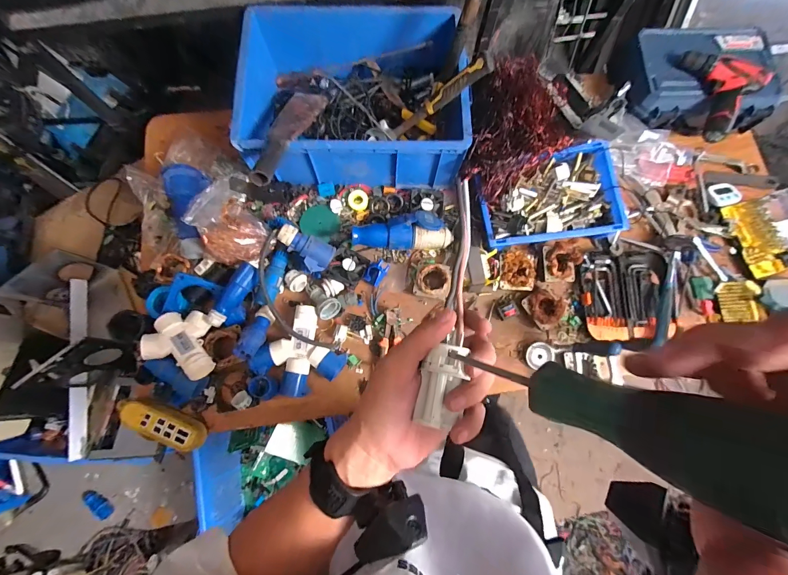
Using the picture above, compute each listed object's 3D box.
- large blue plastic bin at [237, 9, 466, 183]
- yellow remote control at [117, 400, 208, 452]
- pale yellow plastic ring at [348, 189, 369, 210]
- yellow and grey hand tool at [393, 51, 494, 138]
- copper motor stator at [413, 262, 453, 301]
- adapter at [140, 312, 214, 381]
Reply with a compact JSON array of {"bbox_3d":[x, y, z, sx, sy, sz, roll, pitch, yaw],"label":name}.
[{"bbox_3d":[-0.088,-0.437,0.787,0.478,0.176,0.435,-2,76,-2],"label":"large blue plastic bin"},{"bbox_3d":[-0.485,0.287,0.702,0.179,0.032,0.071,19,76,3],"label":"yellow remote control"},{"bbox_3d":[-0.086,-0.211,0.815,0.048,0.007,0.048,-1,96,-8],"label":"pale yellow plastic ring"},{"bbox_3d":[0.097,-0.403,0.729,0.036,0.260,0.038,10,72,-41],"label":"yellow and grey hand tool"},{"bbox_3d":[0.090,-0.013,0.778,0.083,0.052,0.081,15,76,2],"label":"copper motor stator"},{"bbox_3d":[-0.423,0.108,0.684,0.138,0.048,0.120,18,76,3],"label":"adapter"}]

